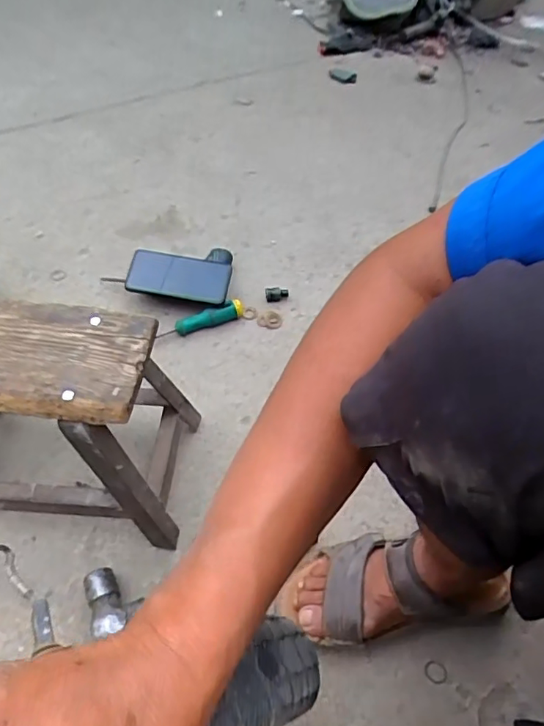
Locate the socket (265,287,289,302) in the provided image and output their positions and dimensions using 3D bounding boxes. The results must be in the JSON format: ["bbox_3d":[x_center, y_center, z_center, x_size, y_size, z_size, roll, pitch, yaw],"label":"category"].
[{"bbox_3d":[0.008,-0.110,0.868,0.038,0.023,0.017,-6,53,-8],"label":"socket"}]

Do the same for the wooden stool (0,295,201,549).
[{"bbox_3d":[-0.241,0.063,0.565,0.272,0.254,0.157,5,52,0],"label":"wooden stool"}]

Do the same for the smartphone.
[{"bbox_3d":[-0.139,-0.129,0.792,0.147,0.015,0.062,8,86,-3],"label":"smartphone"}]

